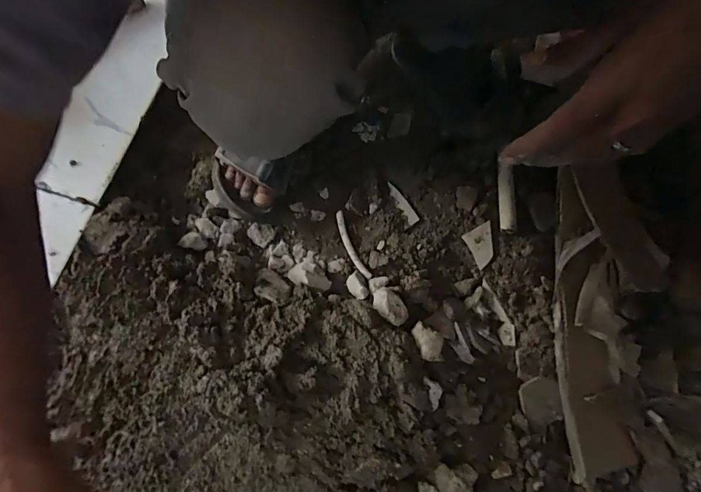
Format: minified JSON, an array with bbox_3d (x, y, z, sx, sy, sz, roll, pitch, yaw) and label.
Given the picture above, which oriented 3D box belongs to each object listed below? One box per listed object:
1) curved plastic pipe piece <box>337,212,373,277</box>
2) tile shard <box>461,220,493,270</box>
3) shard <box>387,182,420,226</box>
[{"bbox_3d":[0.001,-0.002,0.576,0.017,0.010,0.112,-22,75,-7],"label":"curved plastic pipe piece"},{"bbox_3d":[0.192,-0.002,0.567,0.043,0.004,0.054,-30,80,14],"label":"tile shard"},{"bbox_3d":[0.077,-0.066,0.593,0.018,0.007,0.075,-29,76,-8],"label":"shard"}]

